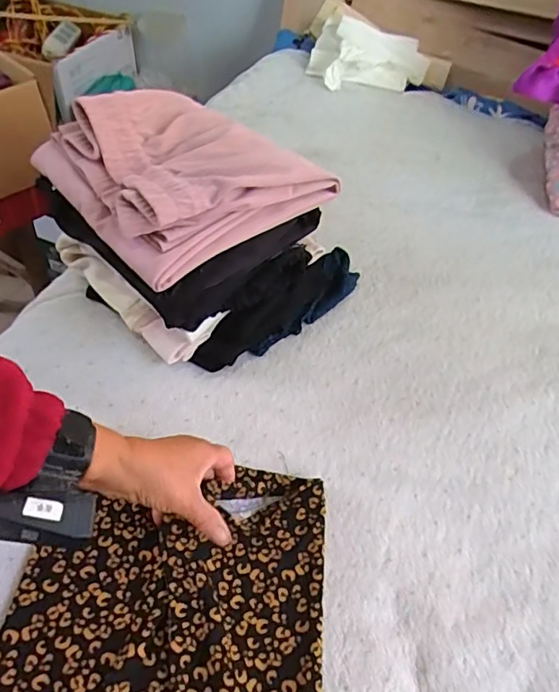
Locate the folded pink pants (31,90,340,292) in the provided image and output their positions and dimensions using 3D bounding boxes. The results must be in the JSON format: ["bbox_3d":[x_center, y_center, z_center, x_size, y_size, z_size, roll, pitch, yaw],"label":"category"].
[{"bbox_3d":[-0.107,-0.195,0.584,0.228,0.077,0.250,-35,60,-30],"label":"folded pink pants"}]

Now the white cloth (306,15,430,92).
[{"bbox_3d":[0.177,-0.584,1.088,0.243,0.098,0.154,16,49,8],"label":"white cloth"}]

